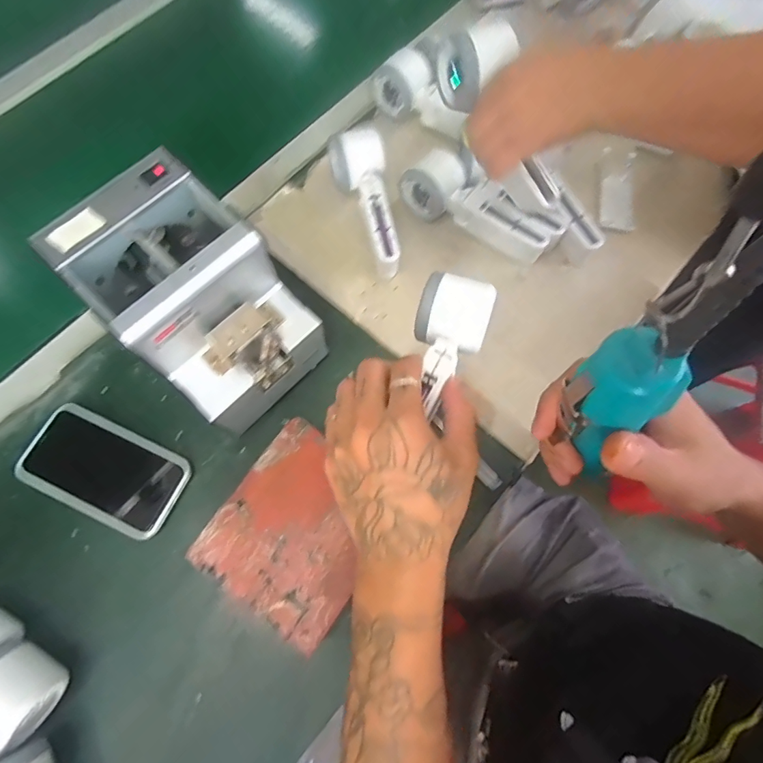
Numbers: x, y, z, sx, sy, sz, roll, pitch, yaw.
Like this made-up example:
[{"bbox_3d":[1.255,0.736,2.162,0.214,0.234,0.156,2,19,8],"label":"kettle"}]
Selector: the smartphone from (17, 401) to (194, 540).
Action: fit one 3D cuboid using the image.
[{"bbox_3d":[-0.255,0.080,0.409,0.146,0.007,0.077,24,74,7],"label":"smartphone"}]

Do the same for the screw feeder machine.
[{"bbox_3d":[-0.154,-0.064,0.385,0.175,0.139,0.125,42,77,11],"label":"screw feeder machine"}]

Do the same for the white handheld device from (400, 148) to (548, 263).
[{"bbox_3d":[0.098,-0.182,0.475,0.162,0.055,0.050,40,76,11],"label":"white handheld device"}]

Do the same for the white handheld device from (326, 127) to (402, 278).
[{"bbox_3d":[-0.006,-0.198,0.484,0.053,0.052,0.175,-21,74,-7],"label":"white handheld device"}]

